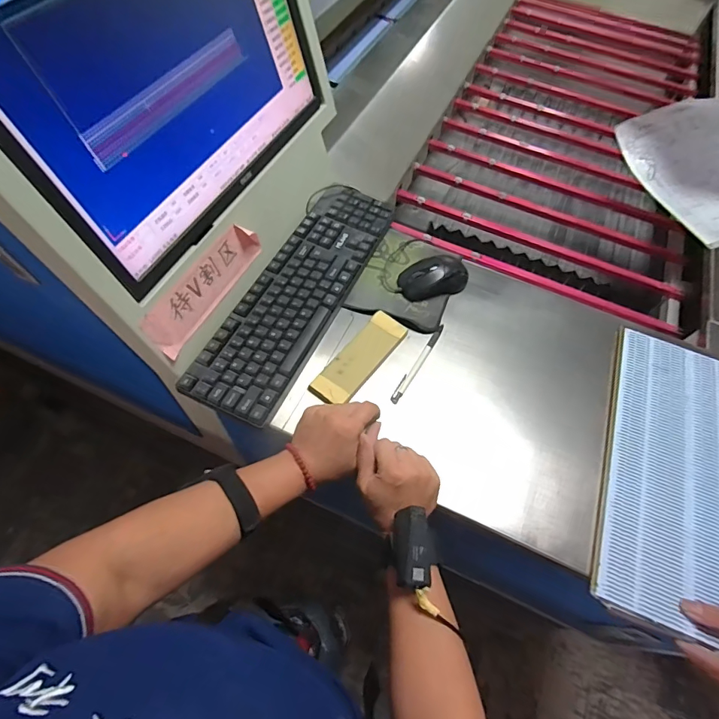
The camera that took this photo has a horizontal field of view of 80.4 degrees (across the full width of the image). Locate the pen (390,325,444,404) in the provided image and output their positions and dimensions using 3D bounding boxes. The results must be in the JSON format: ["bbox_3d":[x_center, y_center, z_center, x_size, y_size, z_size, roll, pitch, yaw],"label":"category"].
[{"bbox_3d":[0.080,0.004,0.577,0.011,0.006,0.140,30,62,12],"label":"pen"}]

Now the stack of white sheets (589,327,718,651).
[{"bbox_3d":[0.402,0.134,0.520,0.194,0.011,0.374,22,61,8],"label":"stack of white sheets"}]

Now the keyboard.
[{"bbox_3d":[-0.083,-0.102,0.610,0.121,0.024,0.414,24,61,9],"label":"keyboard"}]

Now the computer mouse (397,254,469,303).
[{"bbox_3d":[0.114,-0.128,0.645,0.107,0.036,0.062,-19,63,-15],"label":"computer mouse"}]

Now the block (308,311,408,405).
[{"bbox_3d":[0.002,-0.003,0.568,0.052,0.015,0.152,39,71,6],"label":"block"}]

